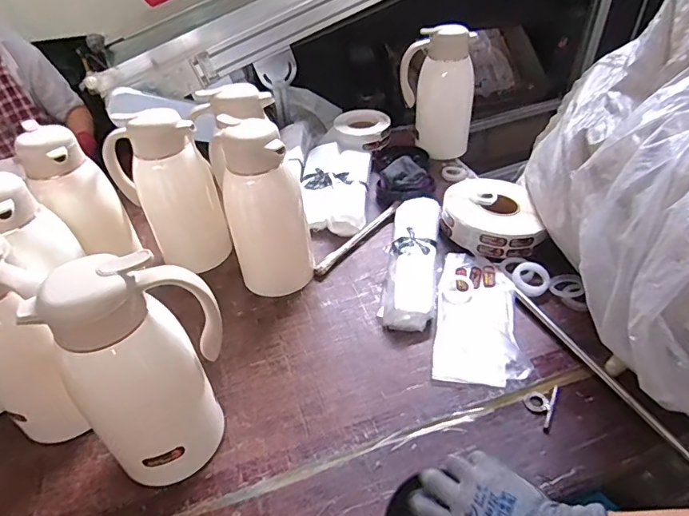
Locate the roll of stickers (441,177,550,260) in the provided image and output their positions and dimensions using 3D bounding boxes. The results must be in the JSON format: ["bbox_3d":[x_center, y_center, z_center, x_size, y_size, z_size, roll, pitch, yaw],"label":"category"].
[{"bbox_3d":[0.282,-0.082,0.913,0.170,0.060,0.185,-3,41,3],"label":"roll of stickers"}]

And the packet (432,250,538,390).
[{"bbox_3d":[0.220,0.091,0.768,0.131,0.027,0.275,4,41,11],"label":"packet"}]

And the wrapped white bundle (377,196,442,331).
[{"bbox_3d":[0.128,-0.005,0.869,0.096,0.040,0.336,4,41,10],"label":"wrapped white bundle"}]

